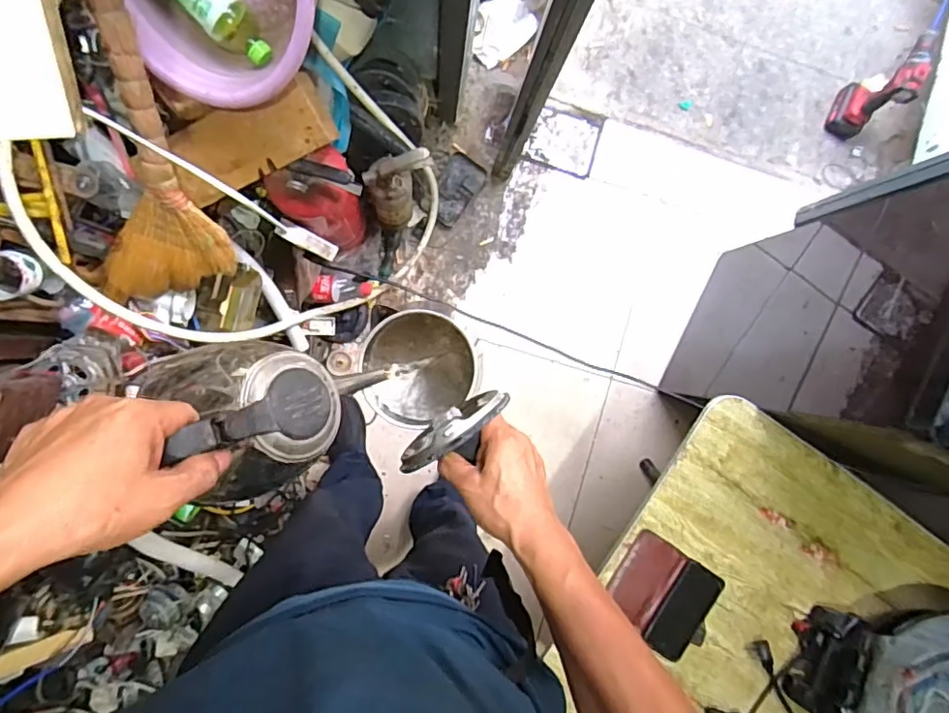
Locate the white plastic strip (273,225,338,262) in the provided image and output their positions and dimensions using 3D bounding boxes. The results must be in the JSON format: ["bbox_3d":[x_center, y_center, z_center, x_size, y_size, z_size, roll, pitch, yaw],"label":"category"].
[{"bbox_3d":[-0.296,-0.207,1.042,0.123,0.032,0.032,21,84,-52],"label":"white plastic strip"}]

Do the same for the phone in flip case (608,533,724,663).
[{"bbox_3d":[0.321,0.406,0.974,0.180,0.009,0.157,35,84,-7],"label":"phone in flip case"}]

